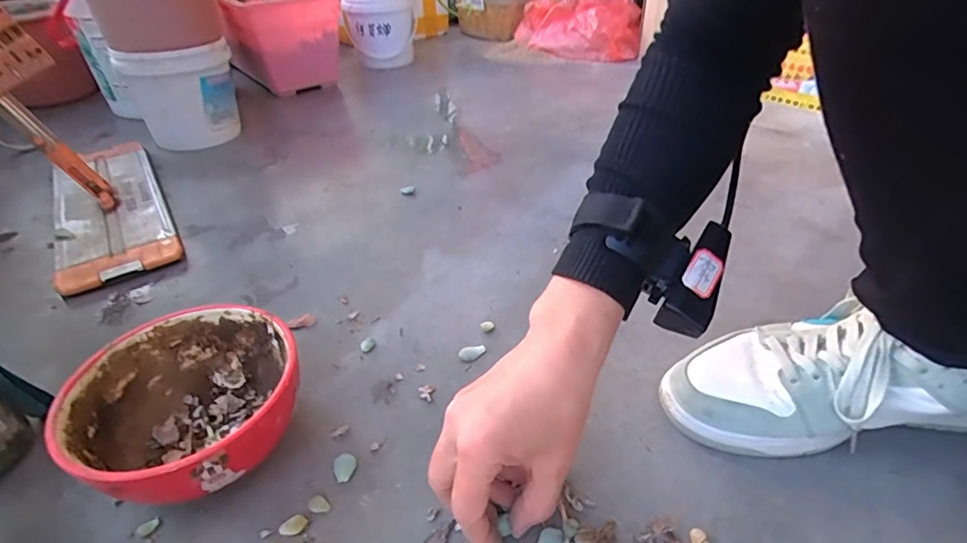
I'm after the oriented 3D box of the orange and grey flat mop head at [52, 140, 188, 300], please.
[{"bbox_3d":[-0.472,-0.080,0.646,0.119,0.033,0.340,-23,41,-27],"label":"orange and grey flat mop head"}]

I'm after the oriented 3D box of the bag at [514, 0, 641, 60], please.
[{"bbox_3d":[0.211,-0.574,1.209,0.300,0.135,0.082,14,39,23],"label":"bag"}]

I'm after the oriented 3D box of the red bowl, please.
[{"bbox_3d":[-0.198,0.098,0.356,0.134,0.074,0.136,-1,36,1],"label":"red bowl"}]

